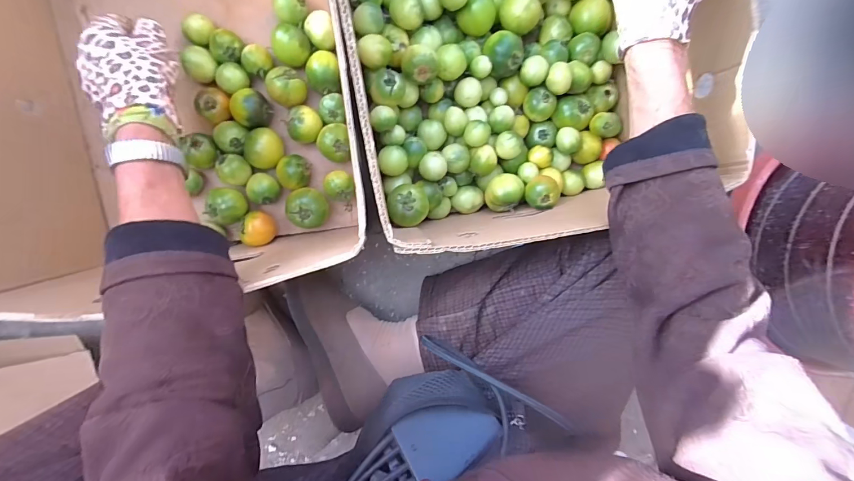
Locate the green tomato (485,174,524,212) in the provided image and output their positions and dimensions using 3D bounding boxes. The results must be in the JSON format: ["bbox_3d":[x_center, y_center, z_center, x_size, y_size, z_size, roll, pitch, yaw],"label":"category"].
[{"bbox_3d":[0.093,-0.059,0.461,0.040,0.039,0.043,-8,98,-5],"label":"green tomato"}]

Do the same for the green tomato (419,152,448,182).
[{"bbox_3d":[0.006,-0.087,0.445,0.031,0.038,0.033,-1,97,-6],"label":"green tomato"}]

